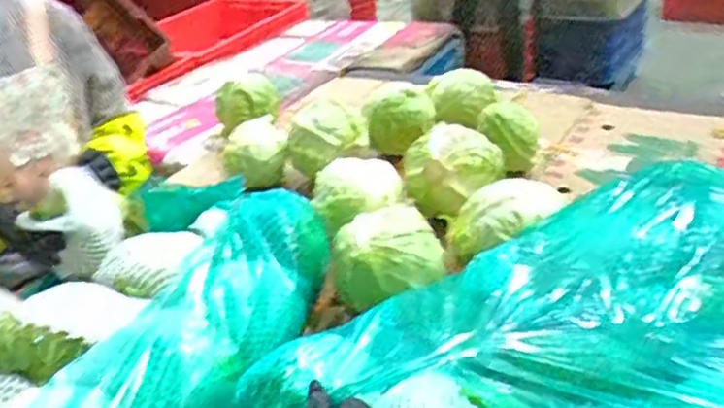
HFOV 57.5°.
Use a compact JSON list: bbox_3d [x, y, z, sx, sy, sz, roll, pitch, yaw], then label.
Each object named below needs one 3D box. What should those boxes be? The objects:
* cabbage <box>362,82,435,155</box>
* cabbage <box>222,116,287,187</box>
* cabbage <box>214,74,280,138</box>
[{"bbox_3d":[0.076,-0.174,1.316,0.116,0.103,0.159,4,32,20],"label":"cabbage"},{"bbox_3d":[-0.204,-0.097,1.273,0.120,0.095,0.133,-11,30,-6],"label":"cabbage"},{"bbox_3d":[-0.252,-0.222,1.467,0.138,0.120,0.124,-11,30,-6],"label":"cabbage"}]

